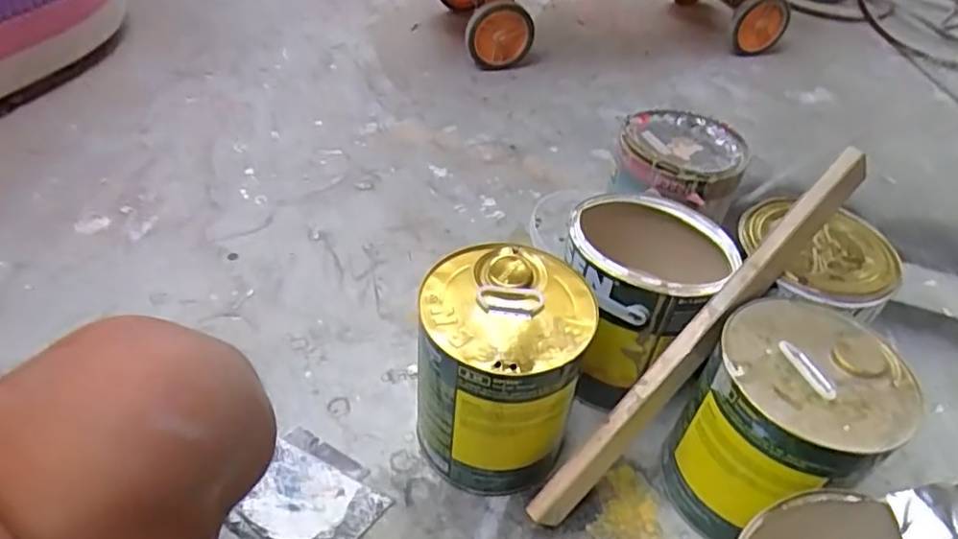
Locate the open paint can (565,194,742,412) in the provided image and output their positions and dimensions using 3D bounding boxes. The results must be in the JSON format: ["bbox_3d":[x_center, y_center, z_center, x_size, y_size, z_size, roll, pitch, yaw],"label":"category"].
[{"bbox_3d":[0.180,0.035,0.706,0.175,0.177,0.161,-1,44,-6],"label":"open paint can"}]

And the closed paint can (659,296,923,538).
[{"bbox_3d":[0.285,0.157,0.610,0.162,0.206,0.153,2,43,-2],"label":"closed paint can"}]

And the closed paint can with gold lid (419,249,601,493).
[{"bbox_3d":[0.021,0.105,0.639,0.146,0.207,0.160,2,43,-2],"label":"closed paint can with gold lid"}]

